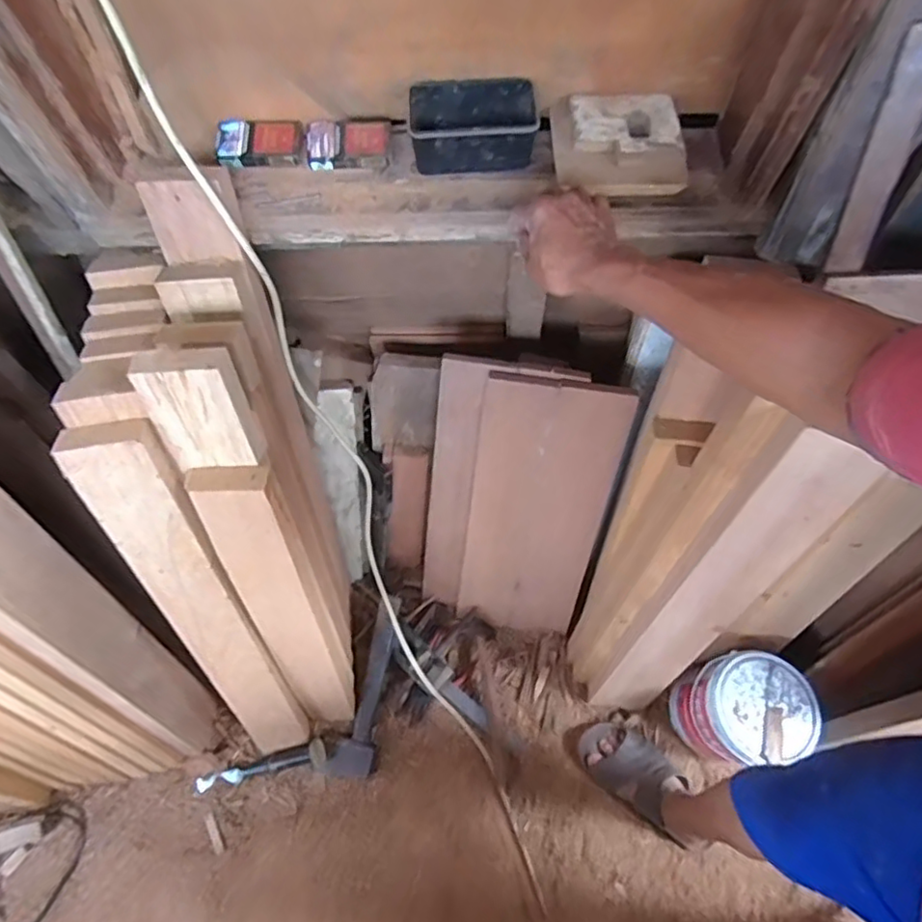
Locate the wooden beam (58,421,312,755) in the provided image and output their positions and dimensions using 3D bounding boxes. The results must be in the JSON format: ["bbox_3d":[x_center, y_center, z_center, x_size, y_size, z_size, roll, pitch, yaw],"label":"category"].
[{"bbox_3d":[-0.351,0.245,0.895,0.107,0.756,0.041,-8,43,-3],"label":"wooden beam"}]

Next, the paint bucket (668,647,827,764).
[{"bbox_3d":[0.510,0.444,1.120,0.192,0.208,0.171,-11,68,-4],"label":"paint bucket"}]

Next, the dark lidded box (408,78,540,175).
[{"bbox_3d":[0.014,-0.384,0.705,0.144,0.053,0.084,-2,68,0],"label":"dark lidded box"}]

